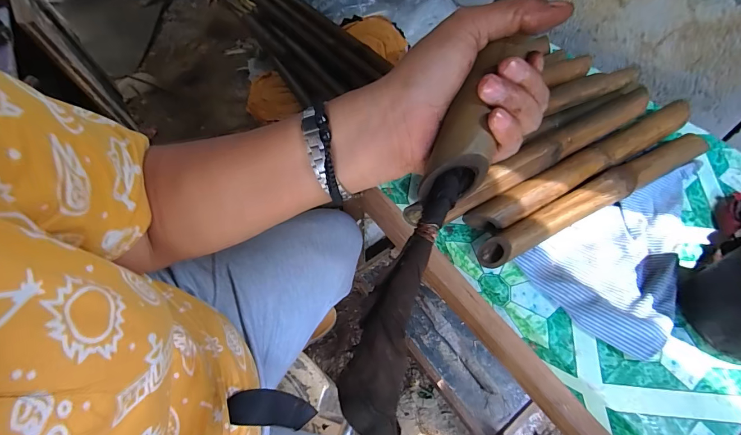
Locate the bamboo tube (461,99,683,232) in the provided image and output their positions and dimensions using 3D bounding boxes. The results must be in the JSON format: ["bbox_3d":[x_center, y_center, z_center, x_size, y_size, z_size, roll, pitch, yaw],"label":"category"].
[{"bbox_3d":[0.265,-0.067,0.429,0.357,0.028,0.035,-27,63,-15],"label":"bamboo tube"}]

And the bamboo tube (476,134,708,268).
[{"bbox_3d":[0.272,-0.029,0.418,0.346,0.037,0.033,-25,63,-14],"label":"bamboo tube"}]

